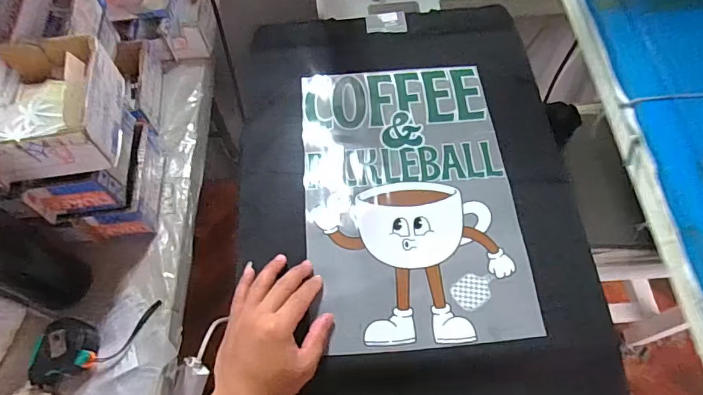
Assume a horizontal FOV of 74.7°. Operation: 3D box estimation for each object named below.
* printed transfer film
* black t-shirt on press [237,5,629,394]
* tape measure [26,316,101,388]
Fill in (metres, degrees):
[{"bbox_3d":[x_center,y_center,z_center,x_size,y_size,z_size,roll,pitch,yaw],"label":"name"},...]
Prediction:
[{"bbox_3d":[0.067,-0.010,0.564,0.243,0.004,0.372,-5,62,1],"label":"printed transfer film"},{"bbox_3d":[0.064,-0.014,0.592,0.397,0.063,0.593,-3,61,1],"label":"black t-shirt on press"},{"bbox_3d":[-0.371,0.197,0.593,0.073,0.040,0.078,-7,61,-2],"label":"tape measure"}]

